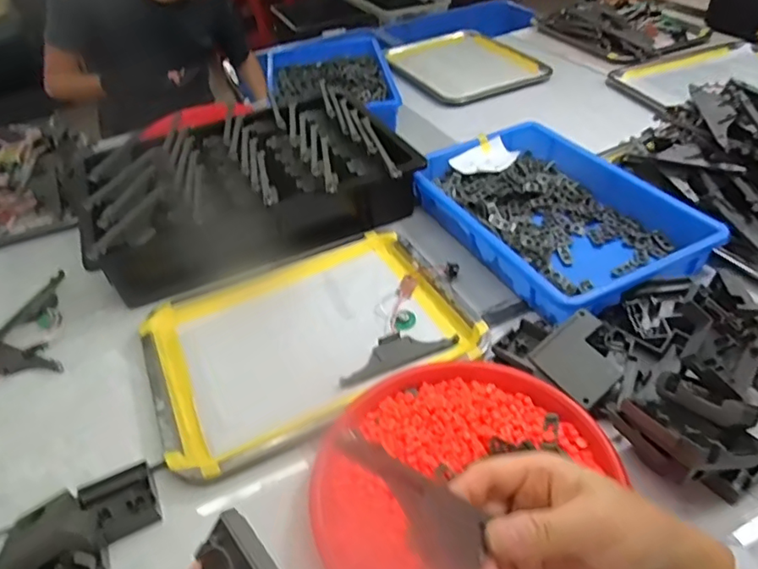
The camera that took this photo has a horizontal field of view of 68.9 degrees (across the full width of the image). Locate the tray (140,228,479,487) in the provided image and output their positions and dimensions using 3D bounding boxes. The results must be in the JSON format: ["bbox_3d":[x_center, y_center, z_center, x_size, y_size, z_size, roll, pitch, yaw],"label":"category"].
[{"bbox_3d":[-0.086,0.050,0.646,0.345,0.034,0.276,-22,44,-17],"label":"tray"}]

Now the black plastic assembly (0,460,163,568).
[{"bbox_3d":[-0.255,0.215,0.448,0.103,0.060,0.165,1,42,8],"label":"black plastic assembly"}]

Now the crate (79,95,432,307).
[{"bbox_3d":[-0.184,-0.153,0.804,0.439,0.099,0.279,-18,43,-13],"label":"crate"}]

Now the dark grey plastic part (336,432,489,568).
[{"bbox_3d":[0.017,0.093,0.237,0.005,0.091,0.035,-22,25,48],"label":"dark grey plastic part"}]

